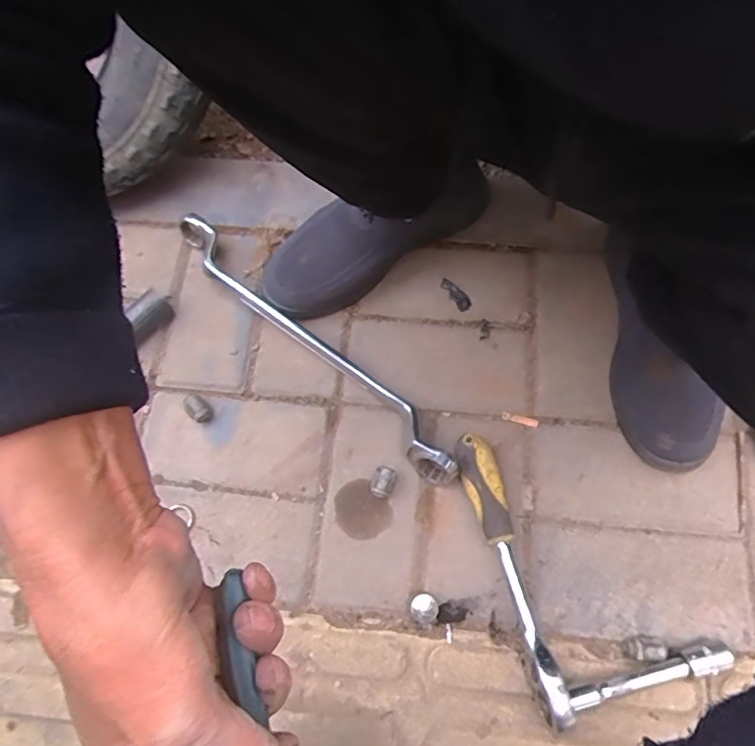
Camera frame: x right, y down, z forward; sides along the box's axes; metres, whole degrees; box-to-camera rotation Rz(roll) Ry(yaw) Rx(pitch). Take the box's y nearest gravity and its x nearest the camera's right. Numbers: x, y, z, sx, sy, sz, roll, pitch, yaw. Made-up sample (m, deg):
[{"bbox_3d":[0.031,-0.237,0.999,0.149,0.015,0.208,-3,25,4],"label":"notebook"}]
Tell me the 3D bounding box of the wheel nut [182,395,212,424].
[{"bbox_3d":[-0.183,0.036,0.559,0.019,0.018,0.030,-42,74,-12],"label":"wheel nut"}]

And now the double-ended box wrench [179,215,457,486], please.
[{"bbox_3d":[-0.073,-0.035,0.573,0.407,0.039,0.042,42,77,15],"label":"double-ended box wrench"}]

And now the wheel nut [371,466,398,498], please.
[{"bbox_3d":[0.006,0.105,0.528,0.023,0.018,0.029,26,74,11],"label":"wheel nut"}]

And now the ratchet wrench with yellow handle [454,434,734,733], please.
[{"bbox_3d":[0.181,0.154,0.490,0.159,0.047,0.241,-16,71,-3],"label":"ratchet wrench with yellow handle"}]

